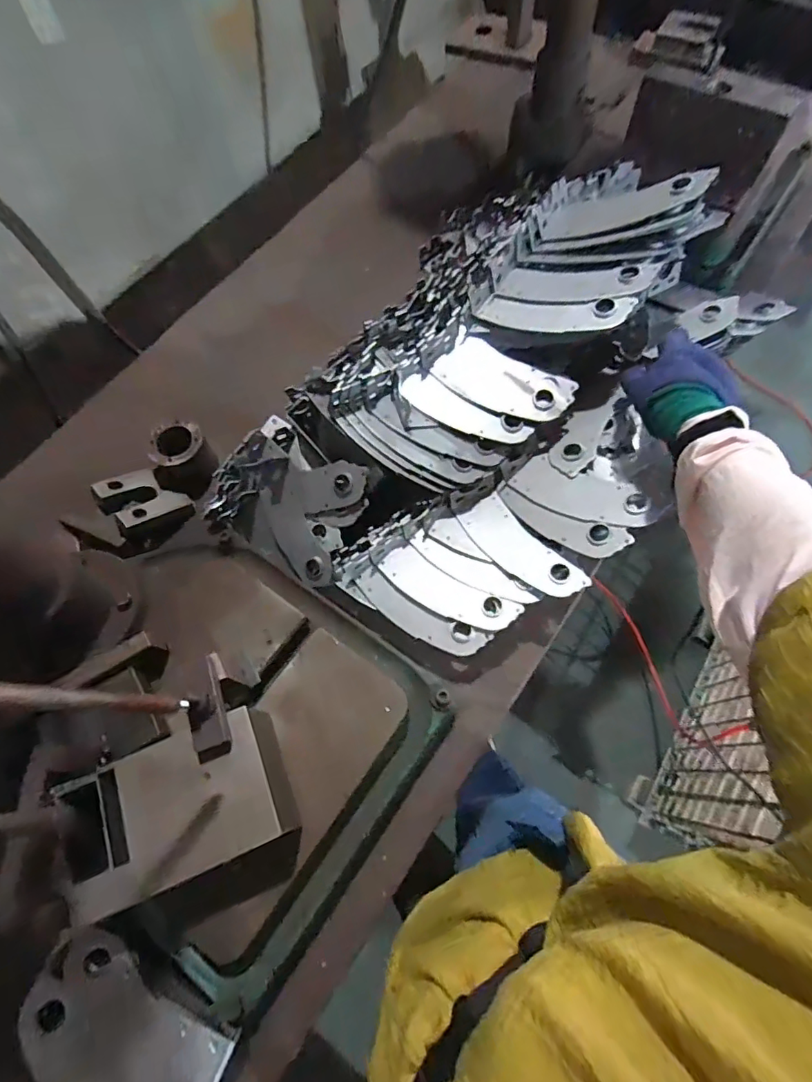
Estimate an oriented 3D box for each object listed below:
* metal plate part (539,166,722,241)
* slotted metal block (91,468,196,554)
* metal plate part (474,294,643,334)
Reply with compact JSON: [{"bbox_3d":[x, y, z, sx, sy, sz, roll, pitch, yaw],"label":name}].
[{"bbox_3d":[0.262,-0.403,0.624,0.188,0.031,0.053,2,66,31],"label":"metal plate part"},{"bbox_3d":[-0.364,-0.051,0.726,0.110,0.047,0.112,38,48,13],"label":"slotted metal block"},{"bbox_3d":[0.173,-0.268,0.614,0.174,0.013,0.046,9,81,19],"label":"metal plate part"}]

